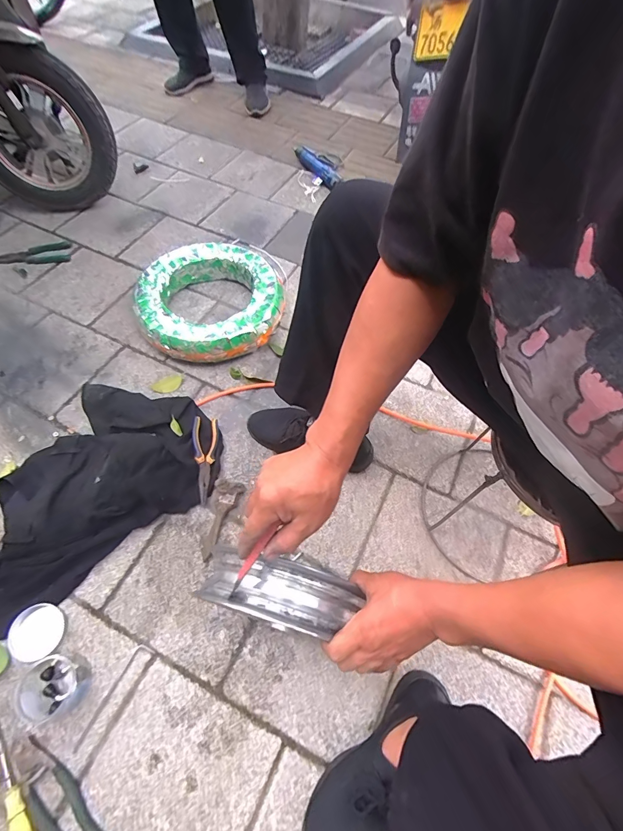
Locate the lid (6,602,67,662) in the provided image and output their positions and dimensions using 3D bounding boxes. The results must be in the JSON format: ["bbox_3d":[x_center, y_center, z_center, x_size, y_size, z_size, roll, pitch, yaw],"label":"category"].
[{"bbox_3d":[-0.462,0.364,0.623,0.083,0.021,0.080,1,61,-2],"label":"lid"}]

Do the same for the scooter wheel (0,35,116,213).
[{"bbox_3d":[-0.759,-0.771,1.007,0.363,0.363,0.148,-9,70,-13],"label":"scooter wheel"}]

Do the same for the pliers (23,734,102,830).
[{"bbox_3d":[-0.363,0.554,0.529,0.176,0.019,0.054,38,66,17],"label":"pliers"}]

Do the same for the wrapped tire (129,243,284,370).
[{"bbox_3d":[-0.267,-0.296,0.974,0.349,0.098,0.356,1,61,-2],"label":"wrapped tire"}]

